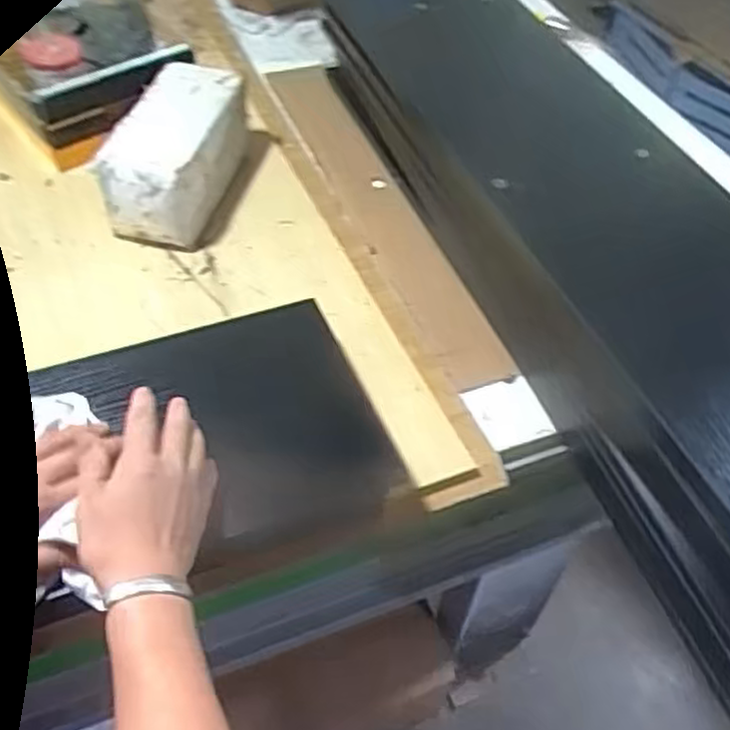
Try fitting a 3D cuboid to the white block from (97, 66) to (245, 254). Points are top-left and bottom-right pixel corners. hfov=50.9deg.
[{"bbox_3d":[-0.220,-0.260,0.920,0.115,0.106,0.247,10,51,6],"label":"white block"}]

